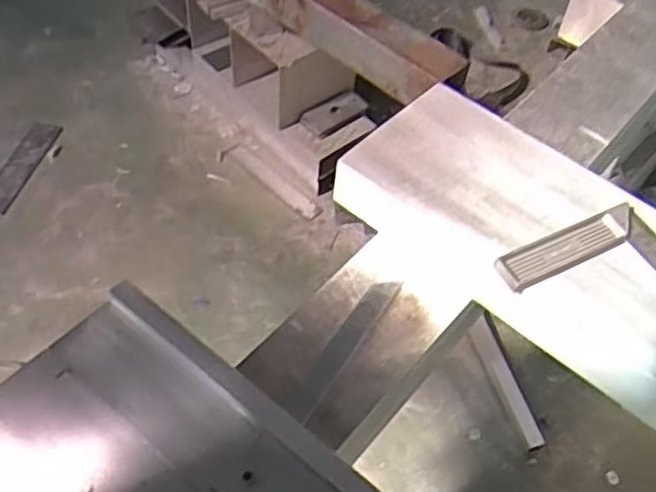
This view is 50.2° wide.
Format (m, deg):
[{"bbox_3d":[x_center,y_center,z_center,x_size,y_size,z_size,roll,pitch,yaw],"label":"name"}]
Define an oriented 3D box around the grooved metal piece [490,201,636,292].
[{"bbox_3d":[0.188,0.002,0.548,0.126,0.016,0.028,-20,57,-20],"label":"grooved metal piece"}]

